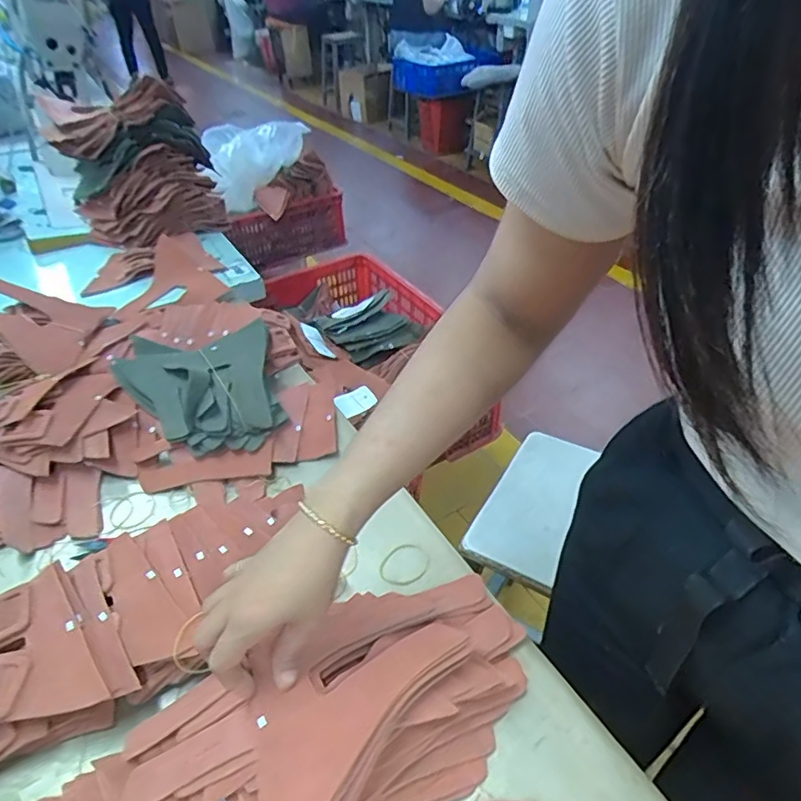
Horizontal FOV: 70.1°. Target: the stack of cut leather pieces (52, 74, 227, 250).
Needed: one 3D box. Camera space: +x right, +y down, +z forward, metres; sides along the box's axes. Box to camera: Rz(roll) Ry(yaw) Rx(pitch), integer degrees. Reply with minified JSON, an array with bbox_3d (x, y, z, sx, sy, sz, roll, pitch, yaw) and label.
[{"bbox_3d":[-0.459,-0.407,1.028,0.245,0.253,0.124,-20,43,-19],"label":"stack of cut leather pieces"}]

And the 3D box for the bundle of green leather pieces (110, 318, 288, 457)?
[{"bbox_3d":[-0.256,-0.016,0.736,0.196,0.062,0.239,-15,42,-15],"label":"bundle of green leather pieces"}]

